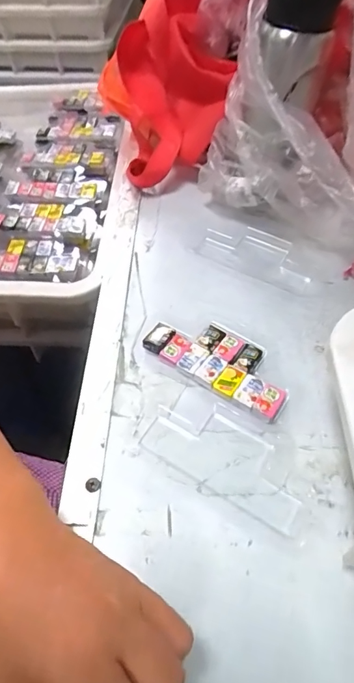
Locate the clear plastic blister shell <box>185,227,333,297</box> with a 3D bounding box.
[{"bbox_3d":[0.082,-0.082,0.434,0.122,0.010,0.056,26,56,18],"label":"clear plastic blister shell"}]

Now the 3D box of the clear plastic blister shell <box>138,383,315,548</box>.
[{"bbox_3d":[0.040,0.079,0.313,0.122,0.007,0.063,27,56,19],"label":"clear plastic blister shell"}]

